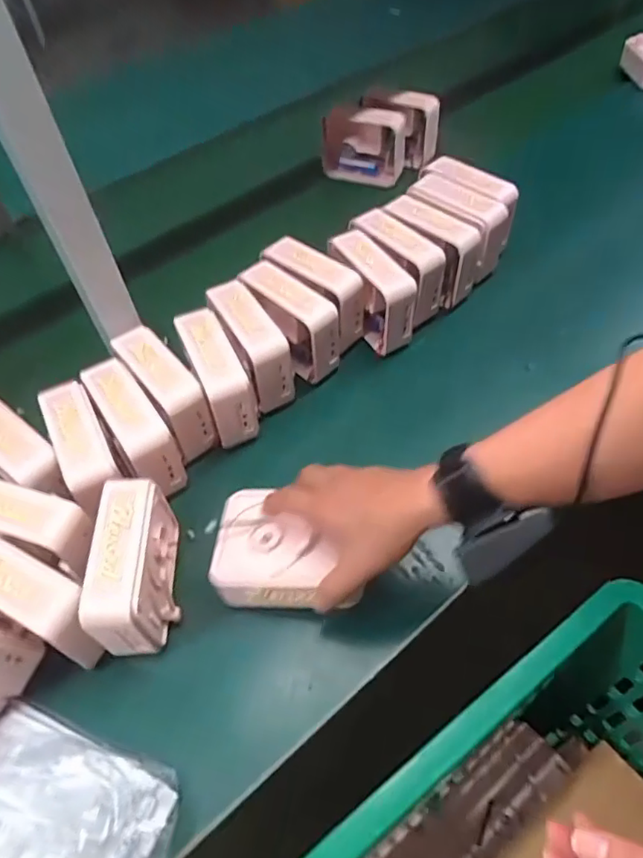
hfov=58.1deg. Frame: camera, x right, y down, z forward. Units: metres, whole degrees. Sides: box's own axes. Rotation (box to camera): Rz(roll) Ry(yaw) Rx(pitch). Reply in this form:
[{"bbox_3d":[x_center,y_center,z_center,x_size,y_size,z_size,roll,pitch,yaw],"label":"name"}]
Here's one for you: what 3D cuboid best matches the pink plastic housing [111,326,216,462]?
[{"bbox_3d":[-0.161,-0.040,0.601,0.047,0.087,0.122,-34,58,-20],"label":"pink plastic housing"}]

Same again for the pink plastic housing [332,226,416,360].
[{"bbox_3d":[0.060,-0.162,0.677,0.050,0.099,0.114,-27,56,-15],"label":"pink plastic housing"}]

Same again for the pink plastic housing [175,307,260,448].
[{"bbox_3d":[-0.109,-0.056,0.614,0.046,0.093,0.116,-21,54,-11],"label":"pink plastic housing"}]

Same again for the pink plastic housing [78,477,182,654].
[{"bbox_3d":[-0.155,0.114,0.488,0.046,0.091,0.126,-3,53,2],"label":"pink plastic housing"}]

